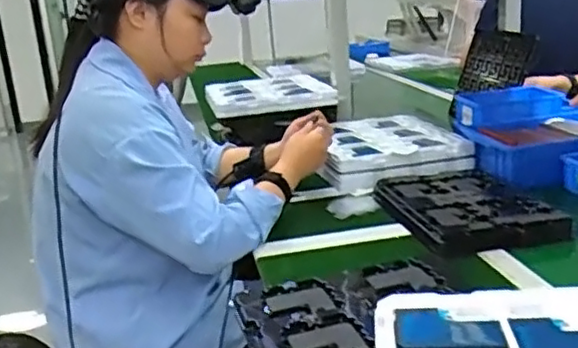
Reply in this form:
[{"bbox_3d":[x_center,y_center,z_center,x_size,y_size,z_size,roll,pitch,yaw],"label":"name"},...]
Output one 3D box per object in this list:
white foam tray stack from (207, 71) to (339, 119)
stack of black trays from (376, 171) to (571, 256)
[{"bbox_3d":[-0.059,-0.217,1.738,0.318,0.037,0.426,-7,17,-7],"label":"white foam tray stack"},{"bbox_3d":[0.295,0.056,1.101,0.229,0.036,0.323,-8,17,-11],"label":"stack of black trays"}]

